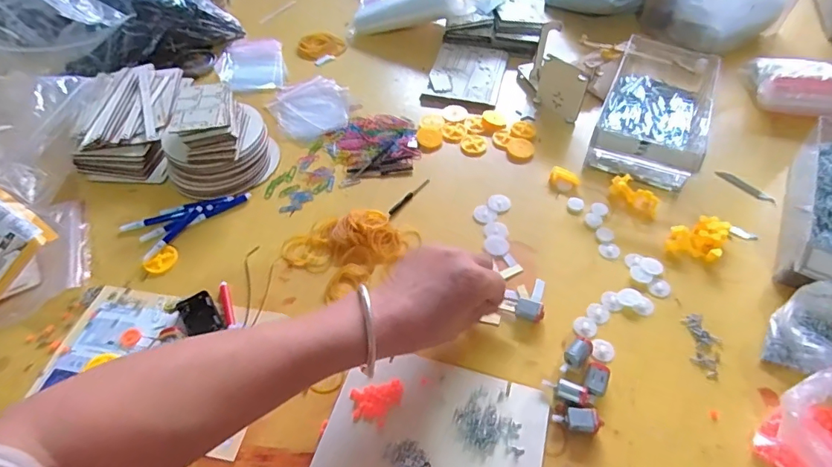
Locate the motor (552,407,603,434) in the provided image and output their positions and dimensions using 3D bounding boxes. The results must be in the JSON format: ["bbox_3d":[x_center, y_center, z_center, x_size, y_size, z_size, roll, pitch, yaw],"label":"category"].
[{"bbox_3d":[0.136,0.159,0.402,0.038,0.018,0.018,8,51,9],"label":"motor"}]

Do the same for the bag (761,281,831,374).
[{"bbox_3d":[0.371,0.088,0.431,0.074,0.043,0.089,27,56,22],"label":"bag"}]

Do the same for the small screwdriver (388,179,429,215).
[{"bbox_3d":[-0.008,-0.045,0.577,0.009,0.004,0.074,31,58,24],"label":"small screwdriver"}]

